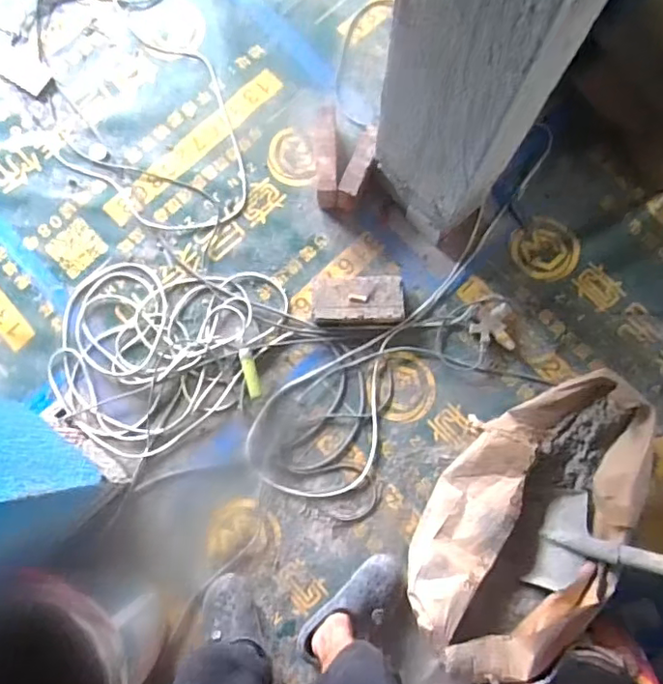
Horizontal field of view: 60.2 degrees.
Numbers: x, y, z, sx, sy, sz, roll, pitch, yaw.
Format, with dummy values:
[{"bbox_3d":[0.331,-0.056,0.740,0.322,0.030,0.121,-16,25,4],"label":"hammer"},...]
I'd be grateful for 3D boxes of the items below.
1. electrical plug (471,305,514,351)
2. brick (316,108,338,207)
[{"bbox_3d":[0.372,-0.034,1.324,0.100,0.038,0.108,0,82,3],"label":"electrical plug"},{"bbox_3d":[-0.012,-0.432,1.360,0.055,0.139,0.191,-2,82,3],"label":"brick"}]

